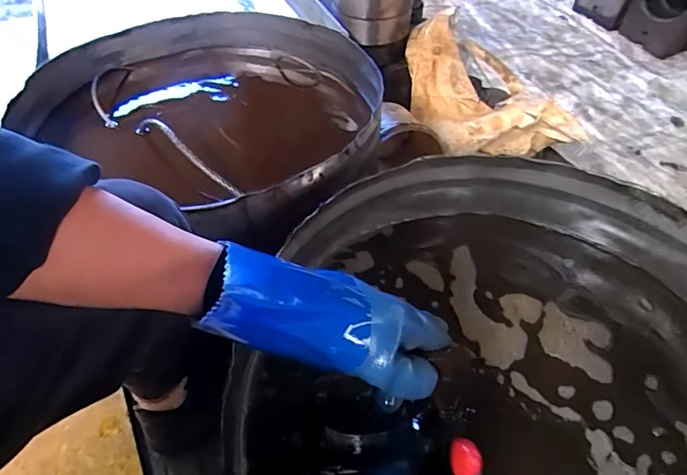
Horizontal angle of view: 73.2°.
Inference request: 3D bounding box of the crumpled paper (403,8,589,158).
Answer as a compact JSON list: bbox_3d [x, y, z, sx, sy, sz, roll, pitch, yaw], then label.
[{"bbox_3d":[0.304,-0.335,0.998,0.298,0.151,0.357,-1,49,-2],"label":"crumpled paper"}]

